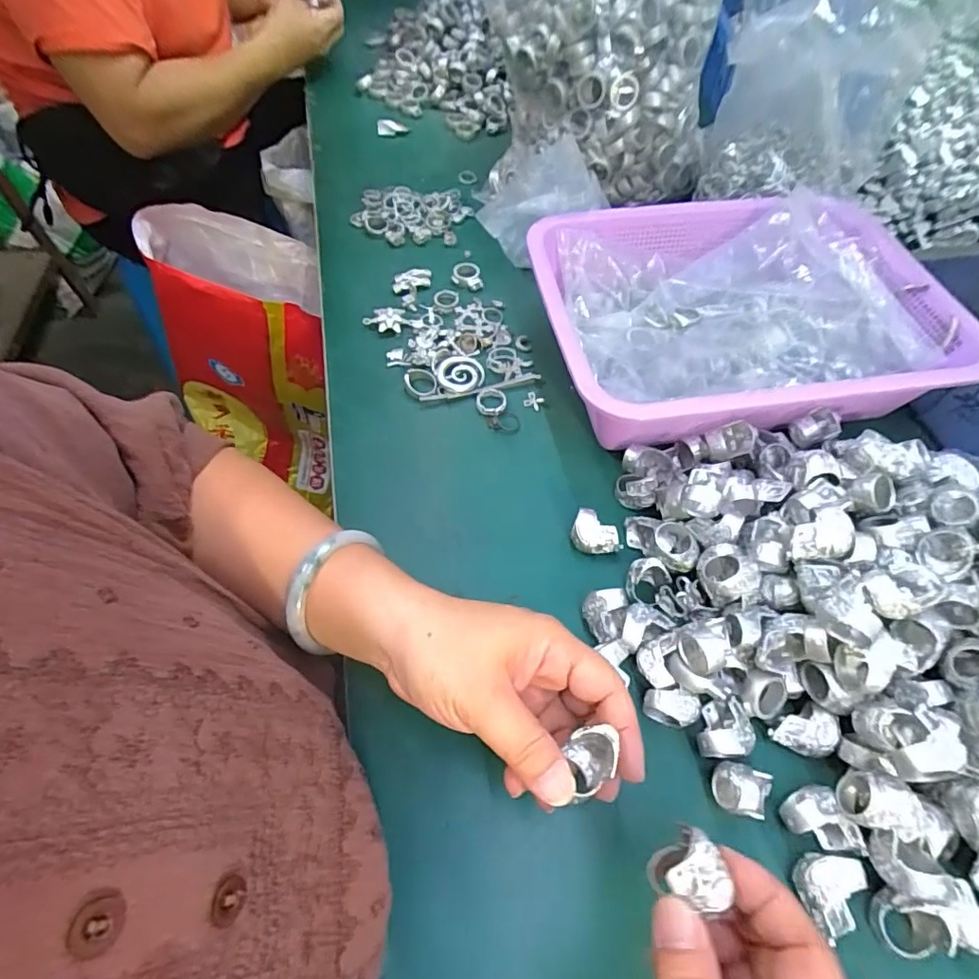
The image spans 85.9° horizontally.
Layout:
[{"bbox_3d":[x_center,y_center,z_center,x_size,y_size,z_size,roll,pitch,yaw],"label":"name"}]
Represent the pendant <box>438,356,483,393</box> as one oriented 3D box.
[{"bbox_3d":[-0.024,-0.097,0.440,0.038,0.006,0.039,0,58,1],"label":"pendant"}]

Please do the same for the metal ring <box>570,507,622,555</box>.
[{"bbox_3d":[0.072,0.031,0.354,0.033,0.019,0.024,16,59,10],"label":"metal ring"}]

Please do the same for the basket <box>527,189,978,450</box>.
[{"bbox_3d":[0.191,-0.135,0.420,0.301,0.076,0.222,-7,59,-6],"label":"basket"}]

